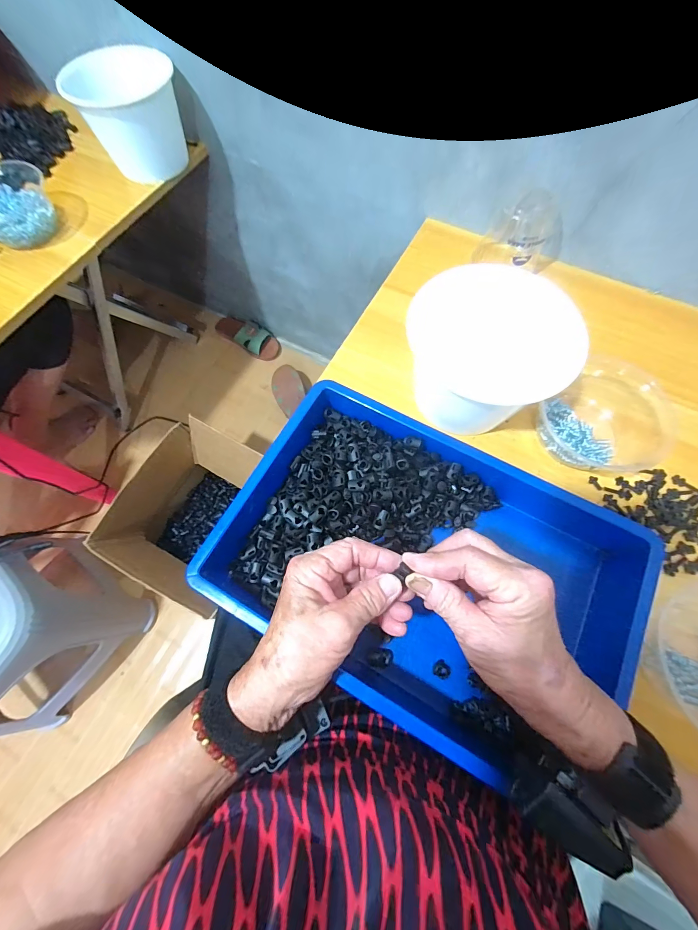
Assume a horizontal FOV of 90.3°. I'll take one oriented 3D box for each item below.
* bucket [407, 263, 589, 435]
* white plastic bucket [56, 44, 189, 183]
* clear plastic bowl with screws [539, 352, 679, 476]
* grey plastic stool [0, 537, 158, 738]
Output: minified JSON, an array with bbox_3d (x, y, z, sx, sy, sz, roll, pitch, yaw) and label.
[{"bbox_3d":[0.144,-0.119,0.395,0.150,0.121,0.149,0,70,1],"label":"bucket"},{"bbox_3d":[-0.357,-0.584,0.585,0.155,0.132,0.128,-12,70,-3],"label":"white plastic bucket"},{"bbox_3d":[0.291,-0.064,0.407,0.129,0.053,0.139,0,70,1],"label":"clear plastic bowl with screws"},{"bbox_3d":[-0.616,0.316,0.656,0.239,0.342,0.277,37,75,13],"label":"grey plastic stool"}]

